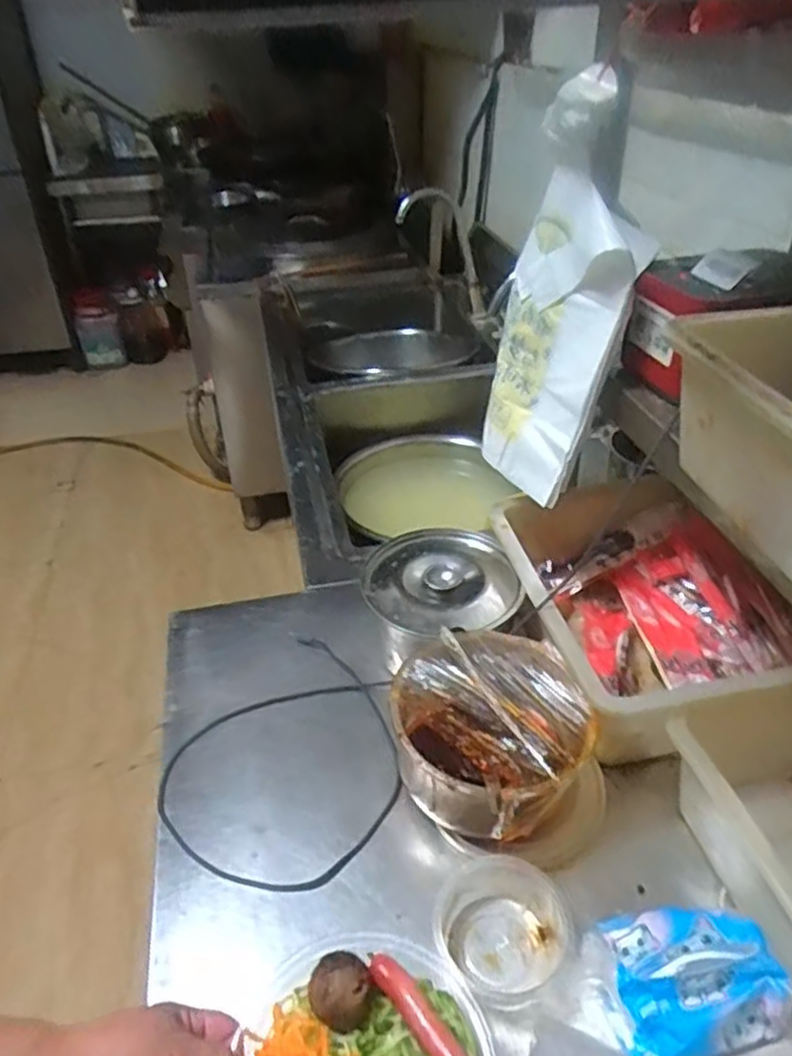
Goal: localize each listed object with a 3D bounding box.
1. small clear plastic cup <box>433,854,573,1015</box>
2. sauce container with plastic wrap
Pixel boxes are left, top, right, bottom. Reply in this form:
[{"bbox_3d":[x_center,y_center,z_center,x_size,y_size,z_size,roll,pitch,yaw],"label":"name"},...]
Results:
[{"bbox_3d":[0.085,0.319,0.571,0.090,0.056,0.094,-1,36,1],"label":"small clear plastic cup"},{"bbox_3d":[0.089,0.199,0.663,0.175,0.103,0.188,-1,36,1],"label":"sauce container with plastic wrap"}]

